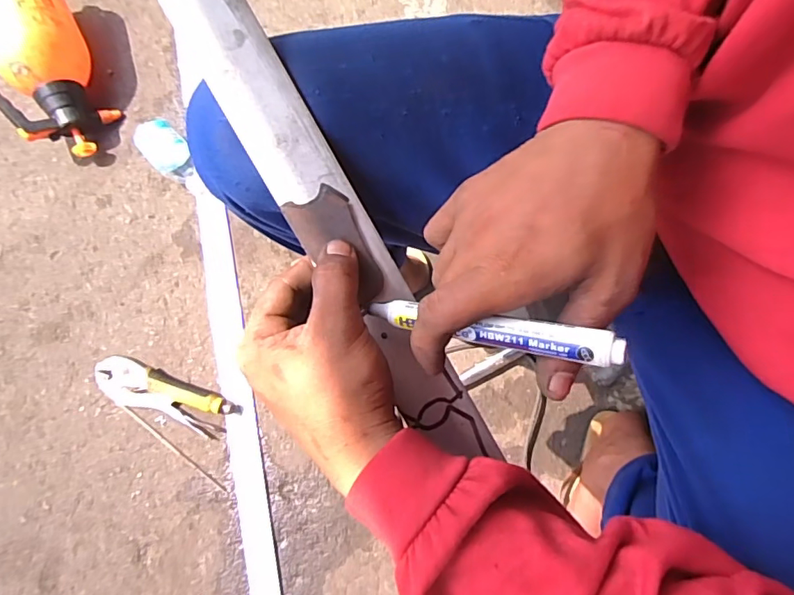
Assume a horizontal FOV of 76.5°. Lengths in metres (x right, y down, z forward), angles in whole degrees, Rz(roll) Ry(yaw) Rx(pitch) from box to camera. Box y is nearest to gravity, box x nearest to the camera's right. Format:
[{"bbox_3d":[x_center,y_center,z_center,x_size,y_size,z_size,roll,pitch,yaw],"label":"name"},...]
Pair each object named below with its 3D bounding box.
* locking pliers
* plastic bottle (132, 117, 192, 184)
[{"bbox_3d":[-0.337,0.139,0.717,0.210,0.026,0.061,19,80,9],"label":"locking pliers"},{"bbox_3d":[-0.355,-0.225,0.784,0.088,0.068,0.064,44,83,10],"label":"plastic bottle"}]

